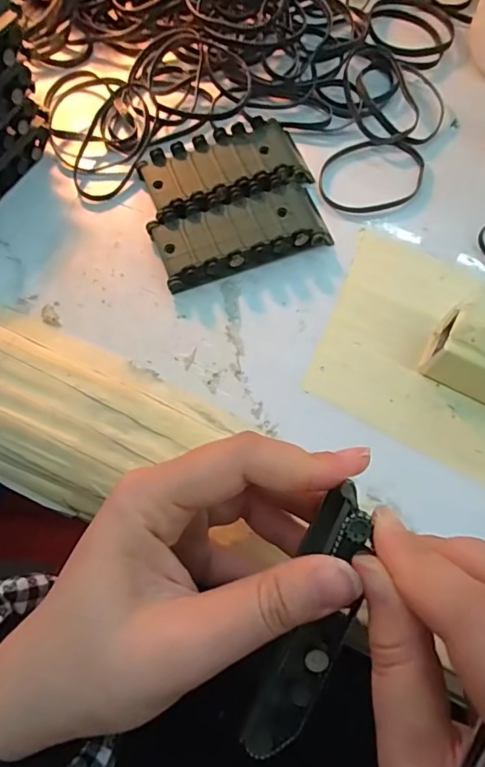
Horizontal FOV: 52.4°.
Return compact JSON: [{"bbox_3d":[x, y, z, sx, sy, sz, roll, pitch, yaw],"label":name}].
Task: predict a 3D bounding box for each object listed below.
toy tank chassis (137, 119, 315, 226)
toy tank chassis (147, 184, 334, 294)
[{"bbox_3d":[-0.009,-0.124,0.289,0.092,0.015,0.049,-20,72,-8],"label":"toy tank chassis"},{"bbox_3d":[0.000,-0.082,0.276,0.095,0.015,0.042,-16,71,-7],"label":"toy tank chassis"}]

